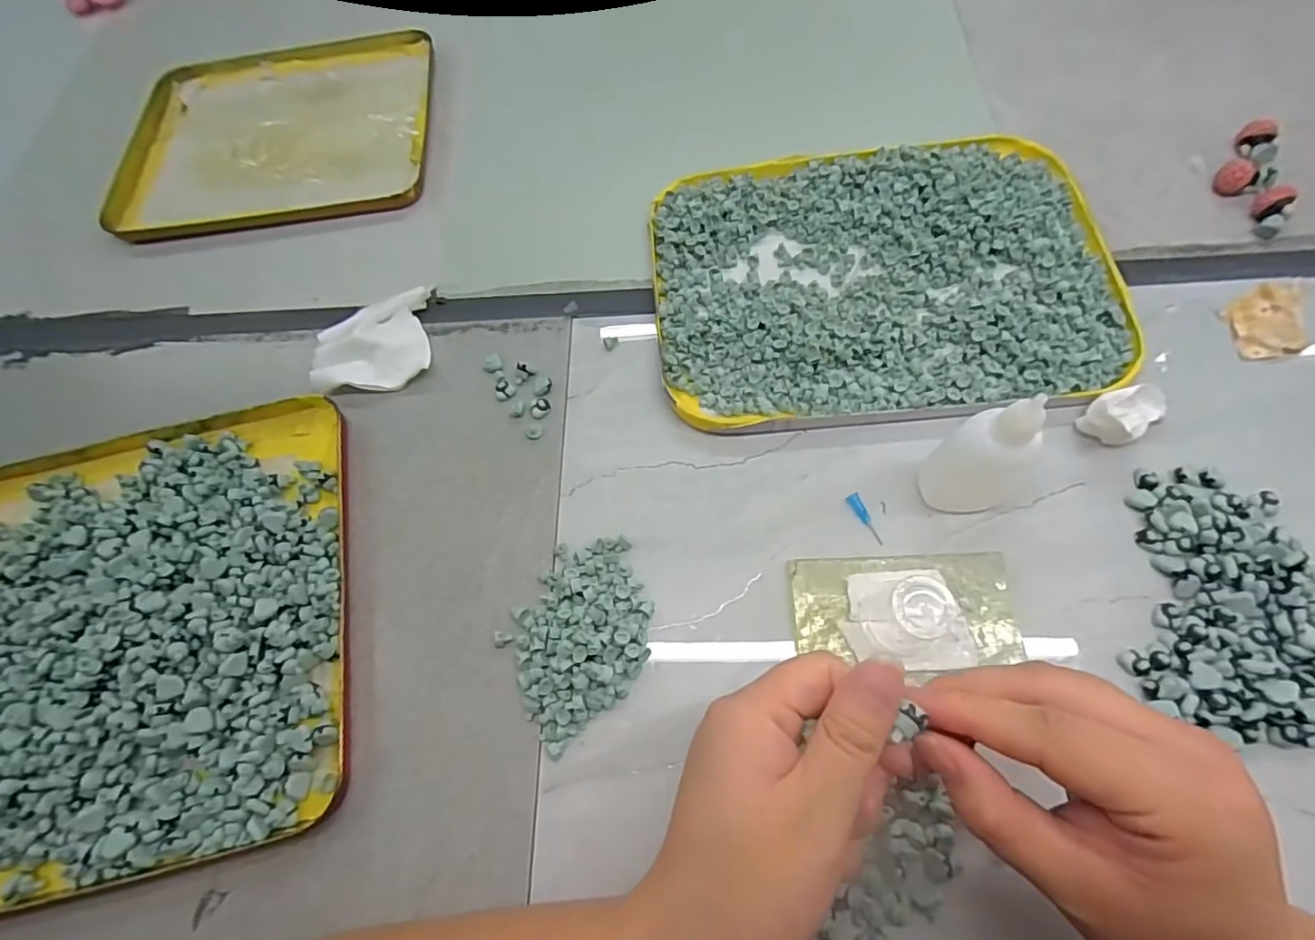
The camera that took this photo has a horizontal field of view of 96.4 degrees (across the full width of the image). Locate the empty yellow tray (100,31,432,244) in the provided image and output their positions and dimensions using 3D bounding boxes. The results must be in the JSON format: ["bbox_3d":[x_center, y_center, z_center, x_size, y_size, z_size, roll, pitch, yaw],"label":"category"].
[{"bbox_3d":[-0.311,-0.278,0.484,0.248,0.023,0.210,-8,69,3],"label":"empty yellow tray"}]

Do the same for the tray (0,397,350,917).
[{"bbox_3d":[-0.290,0.081,0.311,0.249,0.025,0.242,-14,69,1],"label":"tray"}]

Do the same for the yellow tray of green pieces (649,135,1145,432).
[{"bbox_3d":[0.135,-0.124,0.369,0.269,0.024,0.199,-5,69,4],"label":"yellow tray of green pieces"}]

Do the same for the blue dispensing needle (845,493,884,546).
[{"bbox_3d":[0.112,0.026,0.314,0.007,0.004,0.031,-25,69,-4],"label":"blue dispensing needle"}]

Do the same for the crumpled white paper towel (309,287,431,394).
[{"bbox_3d":[-0.187,-0.084,0.388,0.073,0.015,0.075,-8,69,3],"label":"crumpled white paper towel"}]

